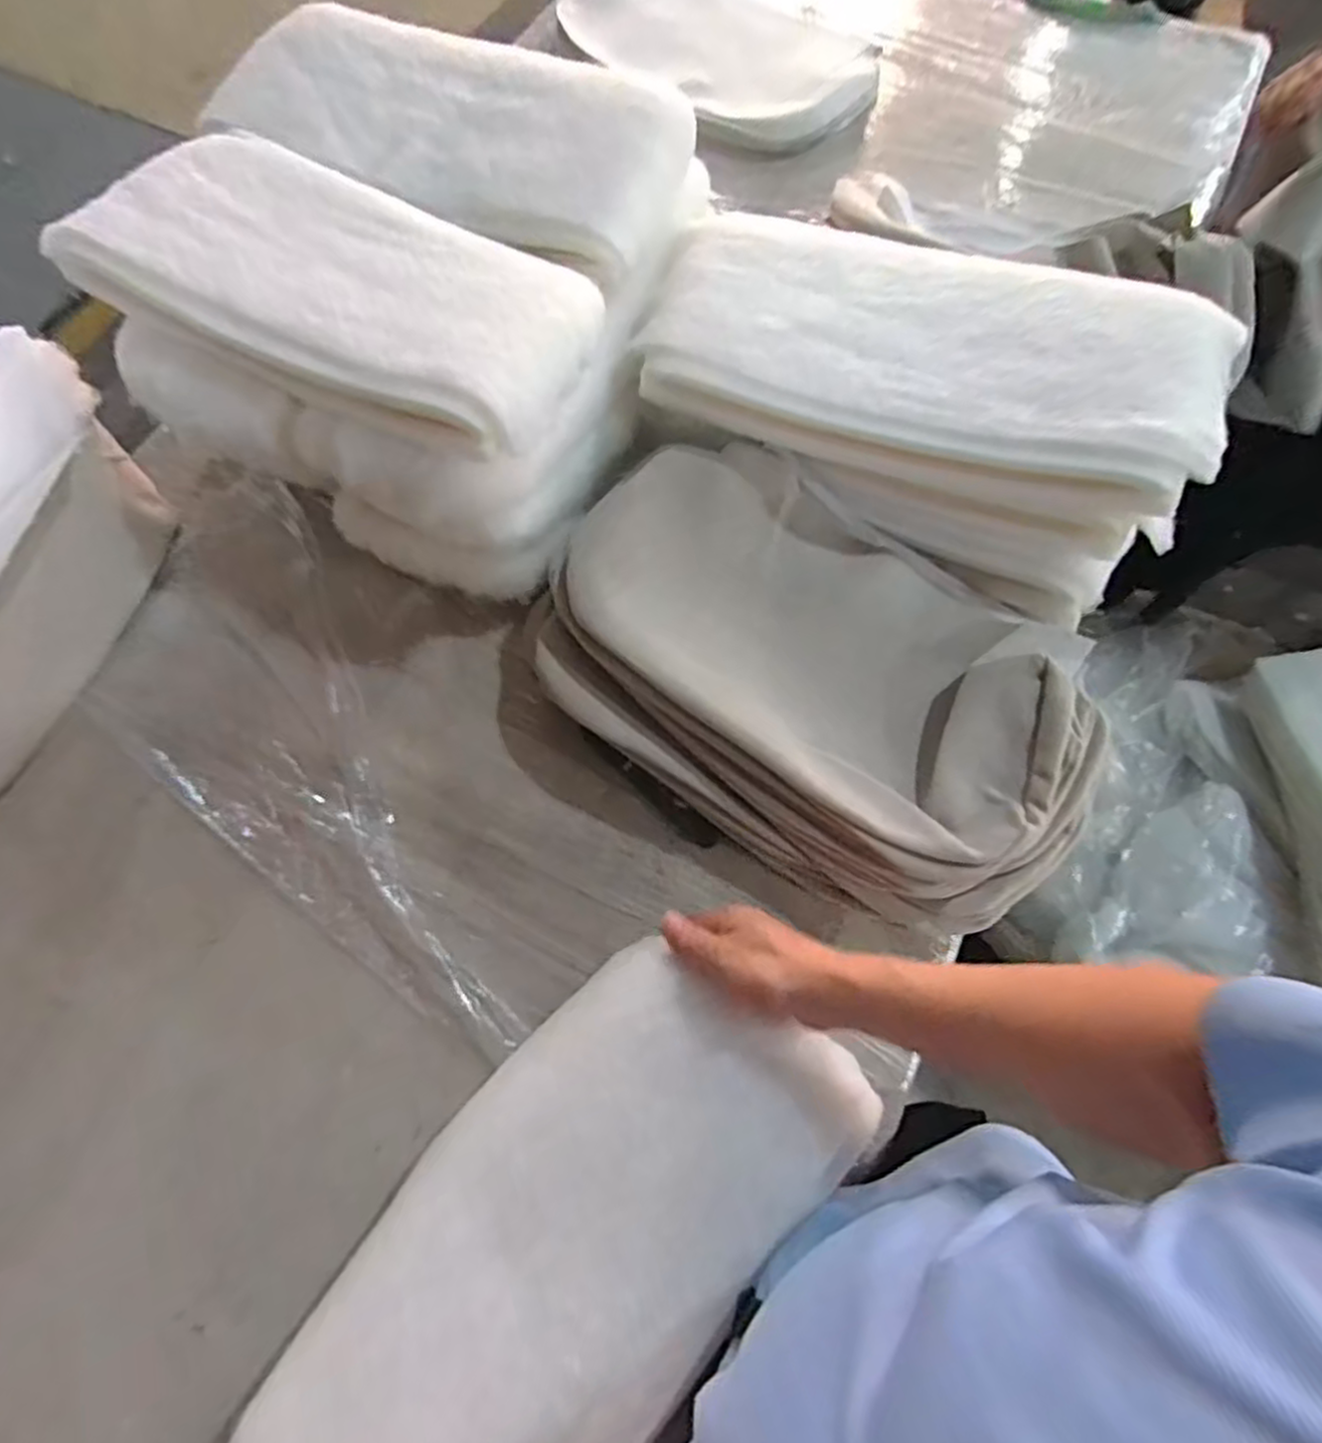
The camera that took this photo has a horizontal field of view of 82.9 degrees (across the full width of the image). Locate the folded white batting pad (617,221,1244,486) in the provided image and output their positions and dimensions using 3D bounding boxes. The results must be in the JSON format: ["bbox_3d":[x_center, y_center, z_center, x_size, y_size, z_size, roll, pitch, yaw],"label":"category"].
[{"bbox_3d":[0.224,-0.328,0.638,0.469,0.083,0.195,17,69,9],"label":"folded white batting pad"}]

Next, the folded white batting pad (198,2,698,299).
[{"bbox_3d":[-0.203,-0.555,0.708,0.459,0.048,0.185,22,71,8],"label":"folded white batting pad"}]

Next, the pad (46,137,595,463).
[{"bbox_3d":[-0.281,-0.382,0.643,0.458,0.046,0.212,25,72,9],"label":"pad"}]

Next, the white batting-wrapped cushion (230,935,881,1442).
[{"bbox_3d":[-0.069,0.360,0.499,0.218,0.046,0.430,39,74,13],"label":"white batting-wrapped cushion"}]

